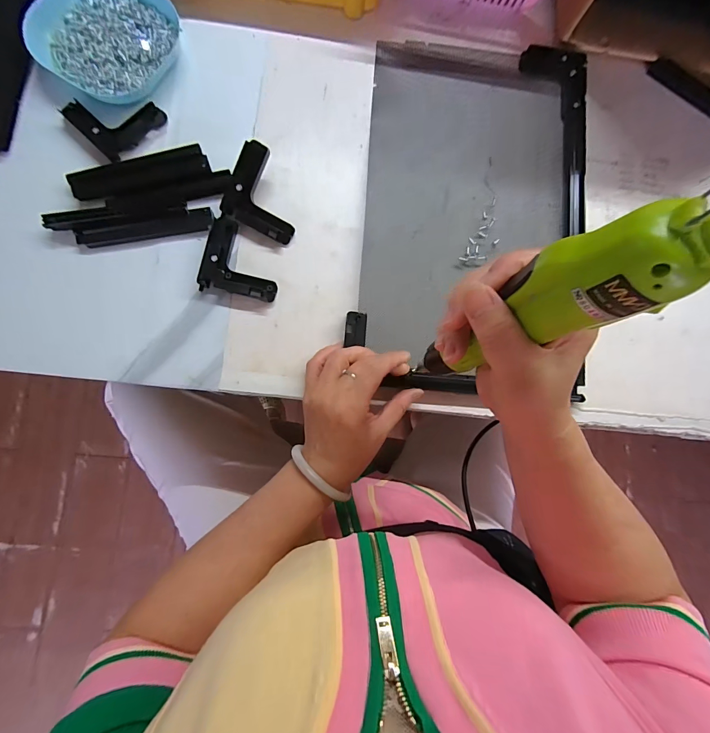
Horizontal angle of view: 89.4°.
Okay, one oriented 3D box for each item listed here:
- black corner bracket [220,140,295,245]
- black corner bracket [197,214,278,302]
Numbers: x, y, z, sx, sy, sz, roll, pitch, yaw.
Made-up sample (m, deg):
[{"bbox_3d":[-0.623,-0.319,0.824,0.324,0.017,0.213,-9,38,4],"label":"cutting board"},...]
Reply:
[{"bbox_3d":[-0.103,-0.167,0.359,0.060,0.009,0.095,-18,103,1],"label":"black corner bracket"},{"bbox_3d":[-0.113,-0.109,0.360,0.073,0.015,0.078,8,83,-5],"label":"black corner bracket"}]

